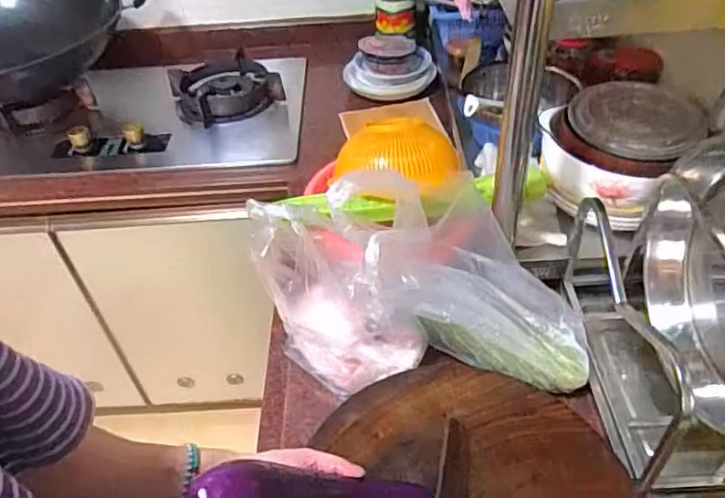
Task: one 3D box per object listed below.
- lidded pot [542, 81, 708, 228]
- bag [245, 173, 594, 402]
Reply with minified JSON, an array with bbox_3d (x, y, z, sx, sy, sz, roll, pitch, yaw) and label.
[{"bbox_3d":[0.330,-0.137,0.756,0.180,0.118,0.185,-2,44,2],"label":"lidded pot"},{"bbox_3d":[0.071,0.035,0.630,0.337,0.221,0.151,-7,44,-3],"label":"bag"}]

